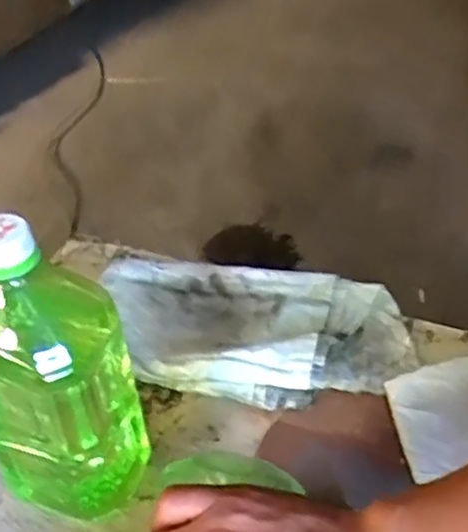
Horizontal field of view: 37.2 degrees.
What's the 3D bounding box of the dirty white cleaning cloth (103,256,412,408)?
[{"bbox_3d":[0.014,0.047,0.568,0.251,0.030,0.134,6,42,11],"label":"dirty white cleaning cloth"}]

